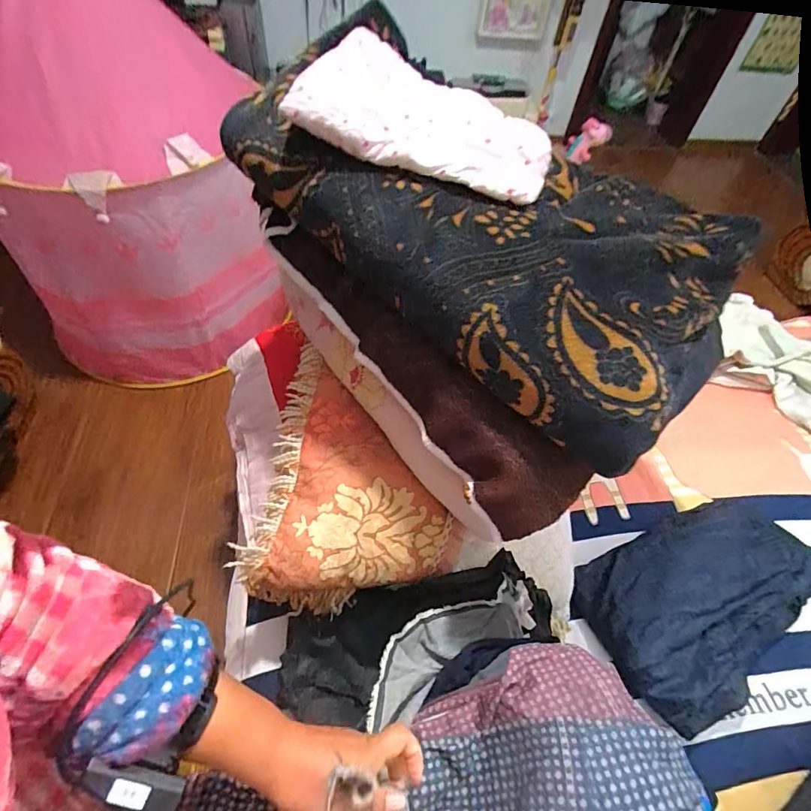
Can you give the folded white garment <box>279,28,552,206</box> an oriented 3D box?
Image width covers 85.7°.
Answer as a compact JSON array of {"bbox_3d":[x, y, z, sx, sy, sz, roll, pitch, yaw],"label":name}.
[{"bbox_3d":[0.039,-0.389,0.567,0.315,0.092,0.223,16,54,7],"label":"folded white garment"}]

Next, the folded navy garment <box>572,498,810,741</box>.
[{"bbox_3d":[0.603,0.380,0.874,0.503,0.079,0.297,-18,58,-18],"label":"folded navy garment"}]

